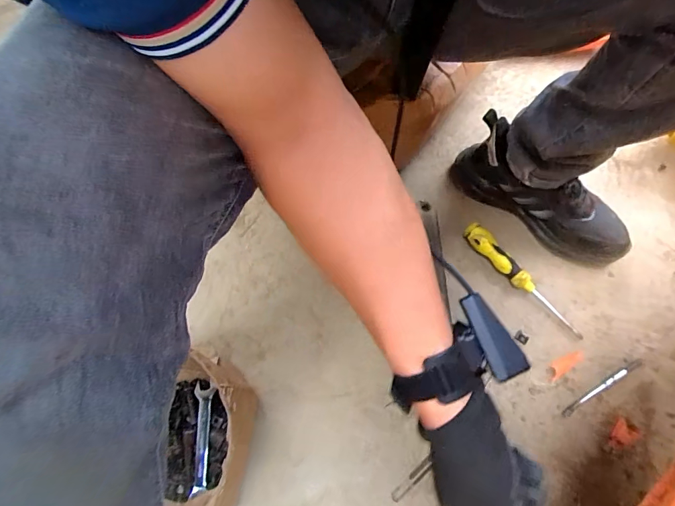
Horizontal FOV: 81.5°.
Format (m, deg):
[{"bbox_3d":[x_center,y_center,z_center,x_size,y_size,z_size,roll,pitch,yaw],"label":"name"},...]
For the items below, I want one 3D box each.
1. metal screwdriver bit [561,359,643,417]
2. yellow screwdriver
[{"bbox_3d":[0.333,0.168,0.492,0.134,0.006,0.010,-26,67,-13],"label":"metal screwdriver bit"},{"bbox_3d":[0.254,0.036,0.541,0.023,0.032,0.200,-39,71,-11],"label":"yellow screwdriver"}]

